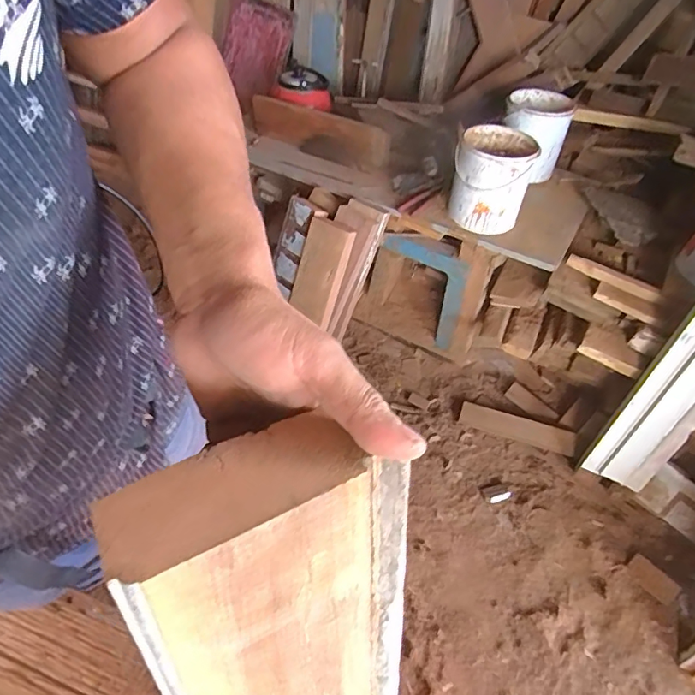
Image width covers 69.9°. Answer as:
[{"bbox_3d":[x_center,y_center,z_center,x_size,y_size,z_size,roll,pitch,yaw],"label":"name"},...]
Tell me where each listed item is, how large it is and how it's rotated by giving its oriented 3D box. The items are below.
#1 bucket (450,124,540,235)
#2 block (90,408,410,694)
[{"bbox_3d":[0.350,-0.419,1.230,0.182,0.191,0.201,18,52,10],"label":"bucket"},{"bbox_3d":[-0.021,0.219,0.309,0.128,0.407,0.052,-18,36,-17],"label":"block"}]

